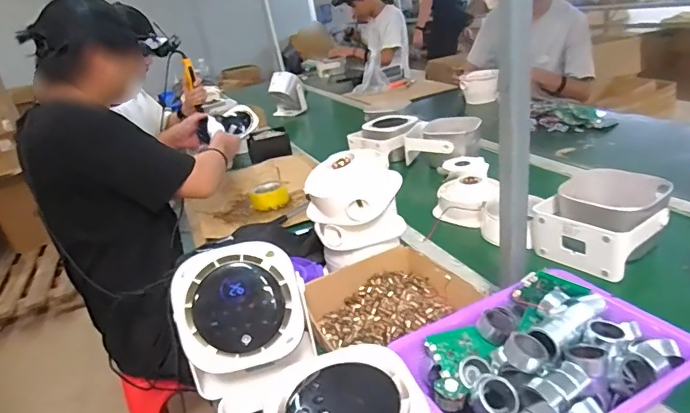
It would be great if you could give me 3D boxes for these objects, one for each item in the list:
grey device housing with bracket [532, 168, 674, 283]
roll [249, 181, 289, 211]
[{"bbox_3d":[0.422,0.021,0.764,0.180,0.103,0.164,-25,28,-29],"label":"grey device housing with bracket"},{"bbox_3d":[-0.190,-0.027,1.160,0.093,0.037,0.097,-14,24,-8],"label":"roll"}]

